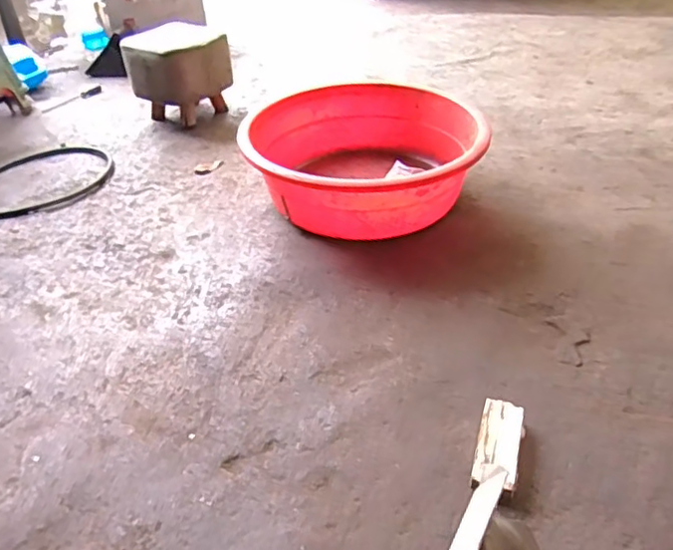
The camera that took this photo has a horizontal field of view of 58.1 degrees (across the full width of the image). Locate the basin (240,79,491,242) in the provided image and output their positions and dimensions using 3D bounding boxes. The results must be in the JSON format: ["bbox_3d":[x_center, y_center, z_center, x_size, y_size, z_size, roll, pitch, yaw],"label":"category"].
[{"bbox_3d":[0.065,-0.289,1.544,0.565,0.191,0.565,-2,37,2],"label":"basin"}]

